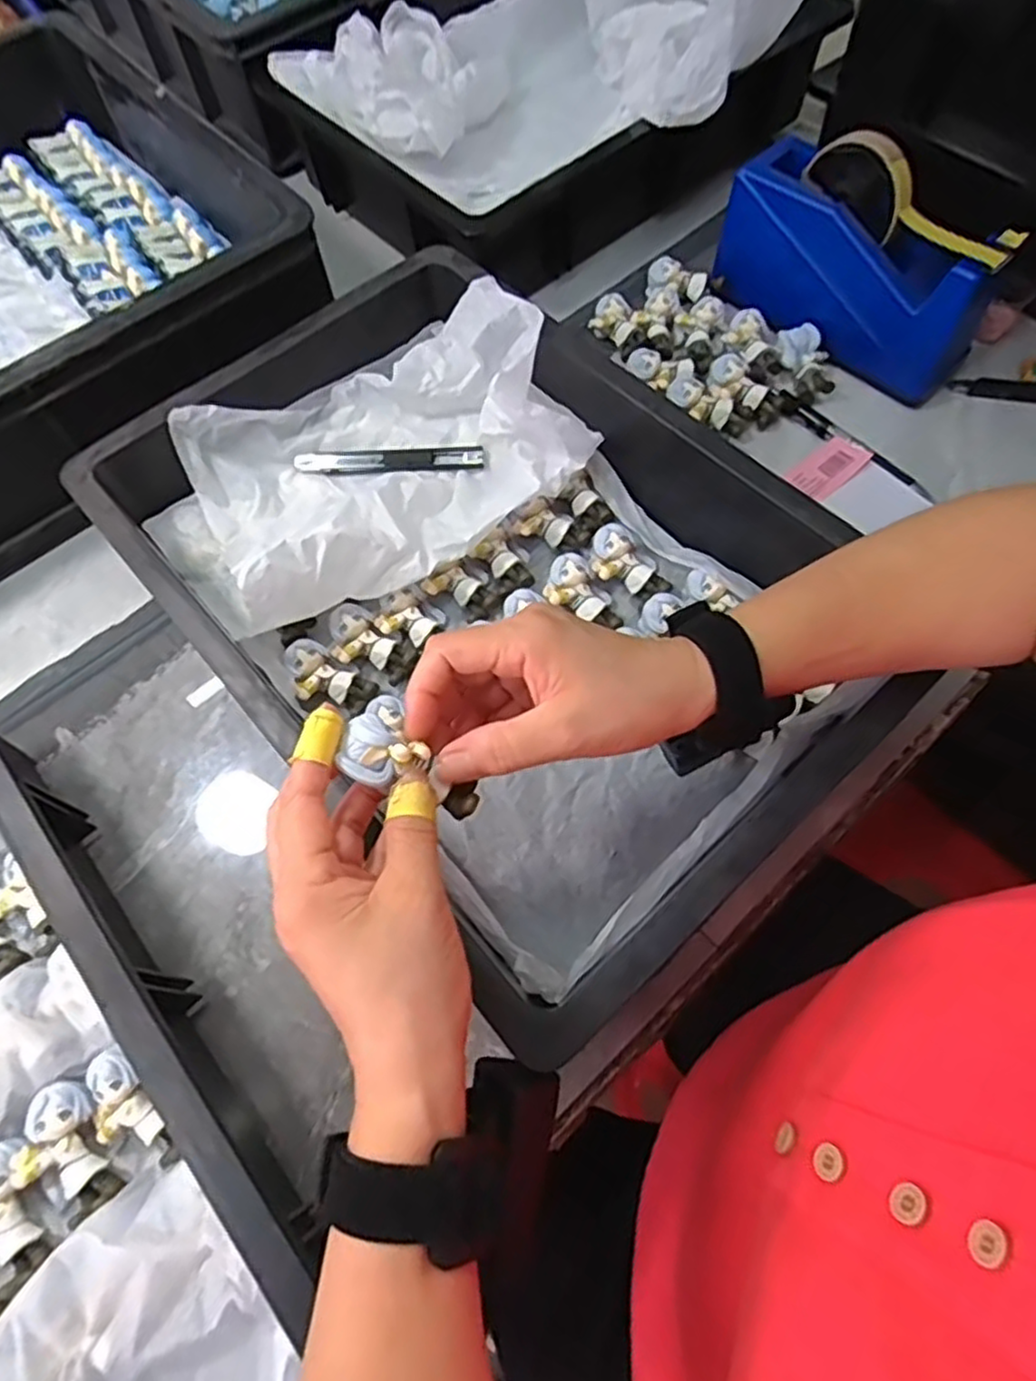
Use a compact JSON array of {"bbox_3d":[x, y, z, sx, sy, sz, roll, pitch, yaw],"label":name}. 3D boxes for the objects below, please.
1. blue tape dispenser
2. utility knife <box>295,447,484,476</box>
[{"bbox_3d":[0.241,-0.309,0.515,0.052,0.117,0.202,-42,70,-16],"label":"blue tape dispenser"},{"bbox_3d":[-0.093,-0.163,0.511,0.136,0.014,0.015,1,65,3],"label":"utility knife"}]

